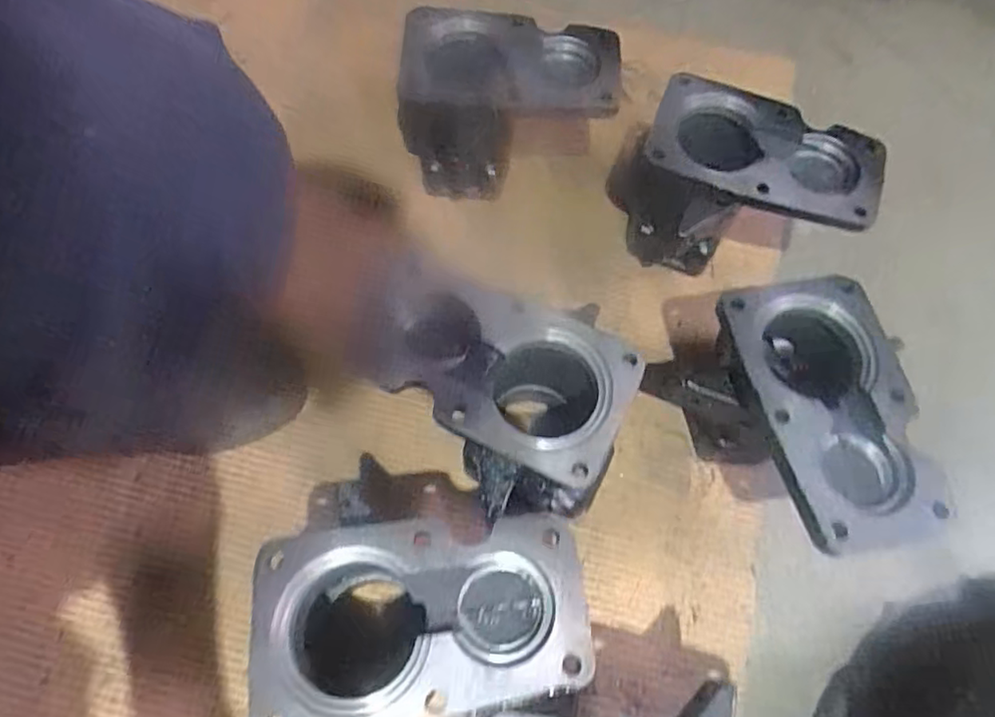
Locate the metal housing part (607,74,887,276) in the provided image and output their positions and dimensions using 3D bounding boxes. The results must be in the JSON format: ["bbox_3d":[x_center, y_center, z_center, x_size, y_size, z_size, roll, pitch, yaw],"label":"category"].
[{"bbox_3d":[0.209,-0.141,0.573,0.195,0.127,0.136,23,67,8],"label":"metal housing part"}]

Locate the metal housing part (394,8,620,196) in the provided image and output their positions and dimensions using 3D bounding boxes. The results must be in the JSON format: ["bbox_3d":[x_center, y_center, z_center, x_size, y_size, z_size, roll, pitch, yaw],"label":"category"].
[{"bbox_3d":[0.005,-0.234,0.600,0.197,0.122,0.104,7,66,0],"label":"metal housing part"}]

